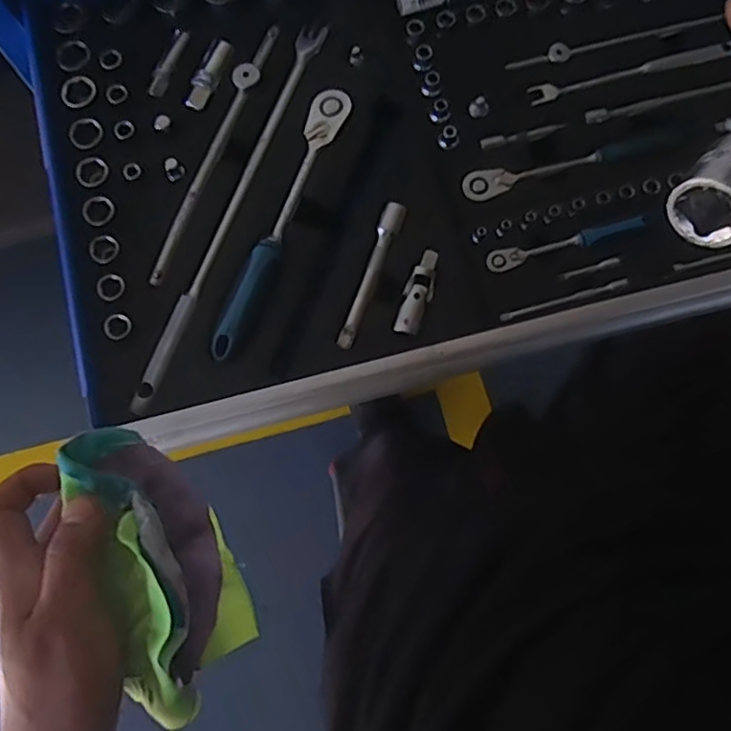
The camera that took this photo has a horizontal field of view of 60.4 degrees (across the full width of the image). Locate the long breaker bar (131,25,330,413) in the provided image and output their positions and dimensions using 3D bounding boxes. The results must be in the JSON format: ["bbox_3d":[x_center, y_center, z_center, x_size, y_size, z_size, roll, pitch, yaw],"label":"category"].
[{"bbox_3d":[-0.104,-0.126,0.500,0.022,0.019,0.348,20,77,5],"label":"long breaker bar"}]

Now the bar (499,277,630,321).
[{"bbox_3d":[0.144,-0.047,0.458,0.092,0.005,0.007,-16,76,9],"label":"bar"}]

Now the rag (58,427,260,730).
[{"bbox_3d":[-0.109,0.101,0.323,0.065,0.060,0.143,-23,77,-5],"label":"rag"}]

